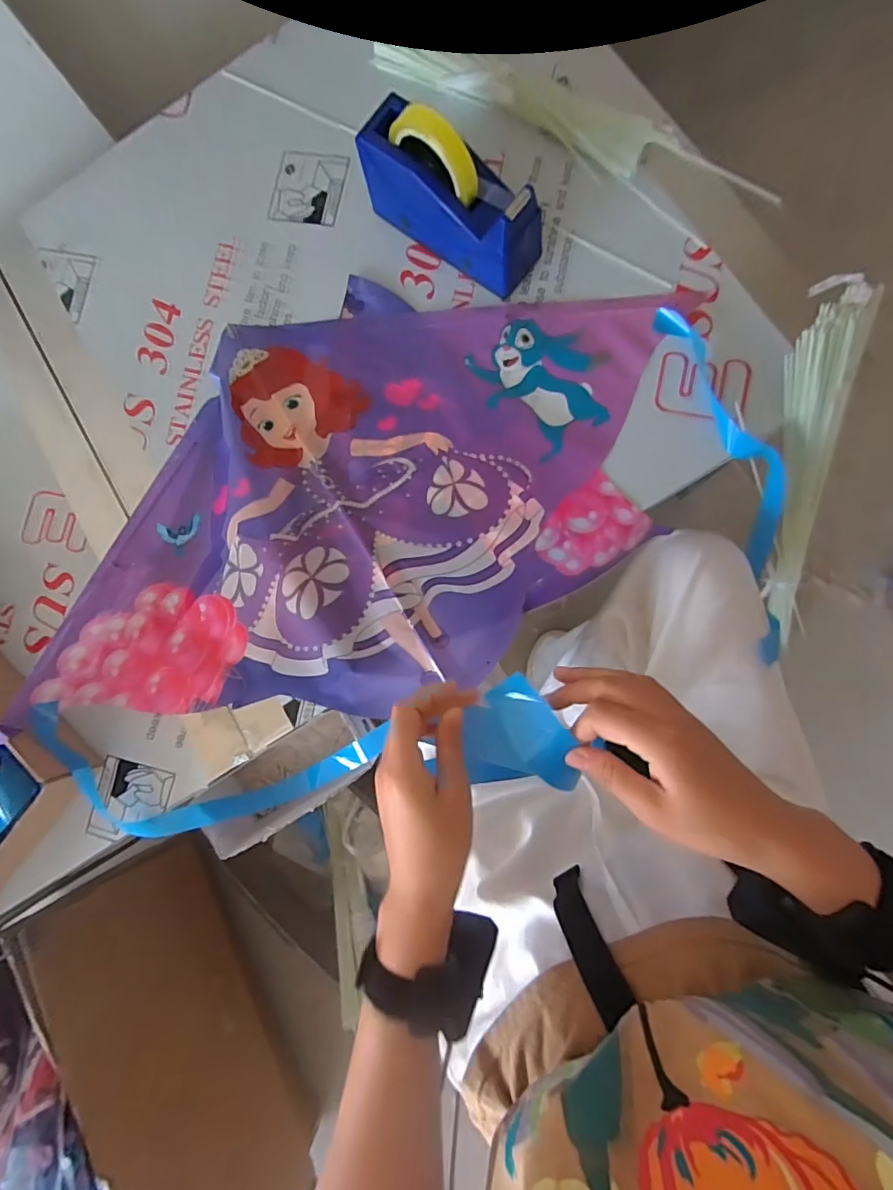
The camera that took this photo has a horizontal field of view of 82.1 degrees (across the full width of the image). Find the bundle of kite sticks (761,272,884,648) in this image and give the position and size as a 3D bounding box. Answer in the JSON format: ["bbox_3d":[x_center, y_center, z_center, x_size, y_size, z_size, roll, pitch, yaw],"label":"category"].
[{"bbox_3d":[0.470,-0.101,0.702,0.081,0.648,0.054,-35,49,2],"label":"bundle of kite sticks"}]

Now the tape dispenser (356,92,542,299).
[{"bbox_3d":[0.002,-0.430,0.553,0.204,0.120,0.072,39,90,9],"label":"tape dispenser"}]

